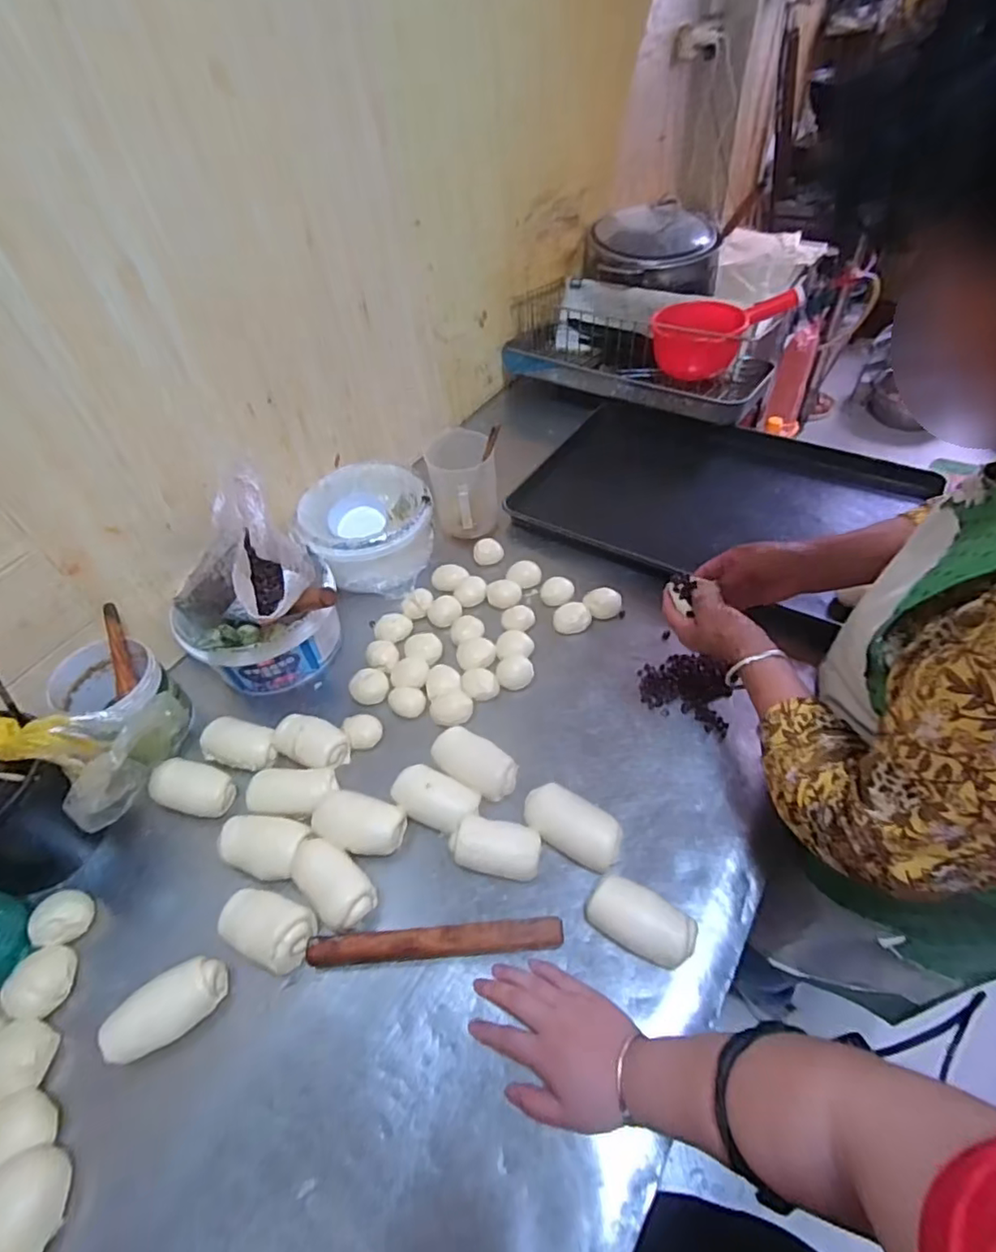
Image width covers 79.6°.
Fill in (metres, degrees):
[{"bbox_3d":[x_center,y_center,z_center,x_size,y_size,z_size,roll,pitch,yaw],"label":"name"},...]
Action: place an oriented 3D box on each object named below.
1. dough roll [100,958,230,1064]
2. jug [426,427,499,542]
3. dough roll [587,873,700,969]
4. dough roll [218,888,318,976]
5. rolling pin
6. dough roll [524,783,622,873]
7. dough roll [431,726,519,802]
[{"bbox_3d":[-0.303,0.351,0.547,0.102,0.047,0.049,-24,51,-14],"label":"dough roll"},{"bbox_3d":[-0.054,-0.225,0.957,0.103,0.150,0.127,-5,49,1],"label":"jug"},{"bbox_3d":[0.132,0.280,0.565,0.101,0.034,0.051,27,57,26],"label":"dough roll"},{"bbox_3d":[-0.227,0.297,0.588,0.094,0.042,0.062,17,53,19],"label":"dough roll"},{"bbox_3d":[-0.059,0.303,0.571,0.238,0.031,0.027,-5,49,1],"label":"rolling pin"},{"bbox_3d":[0.078,0.210,0.631,0.104,0.038,0.051,24,56,24],"label":"dough roll"},{"bbox_3d":[-0.028,0.158,0.686,0.103,0.043,0.053,27,57,26],"label":"dough roll"}]

